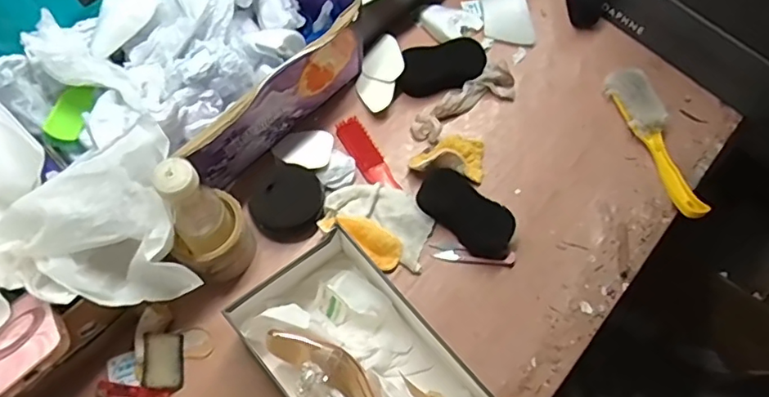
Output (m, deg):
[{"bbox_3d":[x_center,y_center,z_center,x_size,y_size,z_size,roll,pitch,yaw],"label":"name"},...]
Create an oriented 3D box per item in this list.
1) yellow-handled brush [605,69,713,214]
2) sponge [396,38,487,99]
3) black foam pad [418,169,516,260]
[{"bbox_3d":[0.368,-0.079,0.751,0.048,0.040,0.225,-16,67,-10],"label":"yellow-handled brush"},{"bbox_3d":[0.080,-0.185,0.790,0.125,0.048,0.064,-14,67,-9],"label":"sponge"},{"bbox_3d":[0.103,0.017,0.696,0.137,0.037,0.070,40,70,14],"label":"black foam pad"}]

